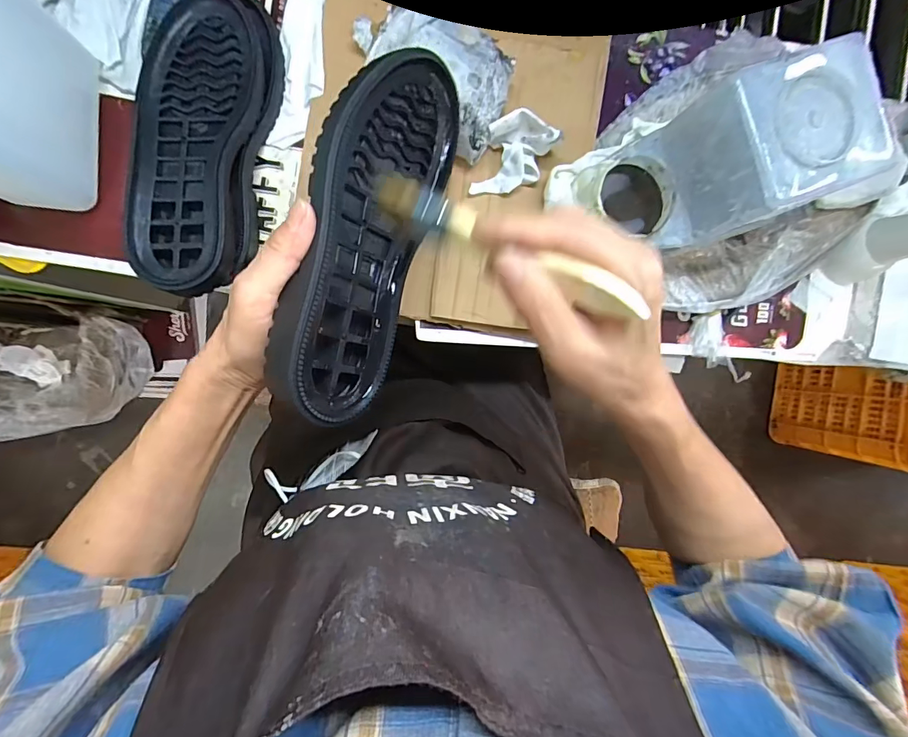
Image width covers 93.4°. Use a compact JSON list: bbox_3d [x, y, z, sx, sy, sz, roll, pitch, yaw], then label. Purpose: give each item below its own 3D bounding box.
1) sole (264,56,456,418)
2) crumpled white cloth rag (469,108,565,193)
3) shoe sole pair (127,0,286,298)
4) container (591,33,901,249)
[{"bbox_3d":[-0.056,-0.087,0.262,0.028,0.091,0.232,8,73,35],"label":"sole"},{"bbox_3d":[0.049,-0.176,0.359,0.052,0.045,0.063,28,88,-8],"label":"crumpled white cloth rag"},{"bbox_3d":[-0.199,-0.177,0.337,0.097,0.044,0.237,5,92,-8],"label":"shoe sole pair"},{"bbox_3d":[0.212,-0.158,0.343,0.178,0.124,0.101,-20,95,-7],"label":"container"}]

